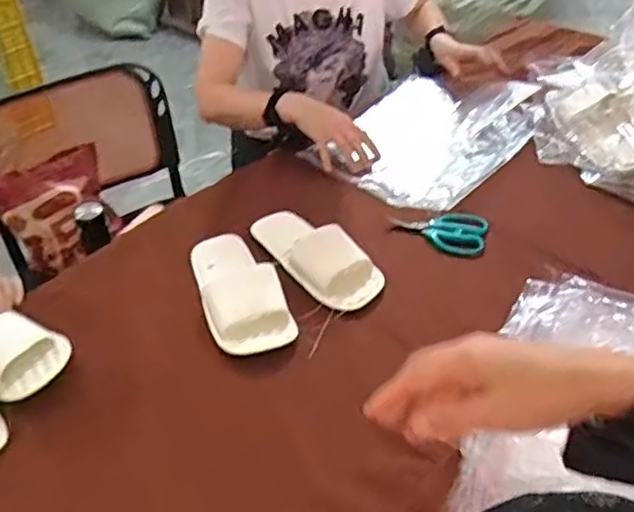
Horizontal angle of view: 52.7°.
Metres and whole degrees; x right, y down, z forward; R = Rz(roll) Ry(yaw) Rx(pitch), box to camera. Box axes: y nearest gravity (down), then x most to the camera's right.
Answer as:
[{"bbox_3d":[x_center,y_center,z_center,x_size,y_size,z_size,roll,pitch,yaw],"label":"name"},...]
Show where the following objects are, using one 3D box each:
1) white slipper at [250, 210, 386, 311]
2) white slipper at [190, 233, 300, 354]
[{"bbox_3d":[-0.005,-0.011,0.912,0.095,0.047,0.238,-28,46,-26],"label":"white slipper"},{"bbox_3d":[-0.107,0.033,0.858,0.101,0.044,0.223,-15,42,-13],"label":"white slipper"}]

